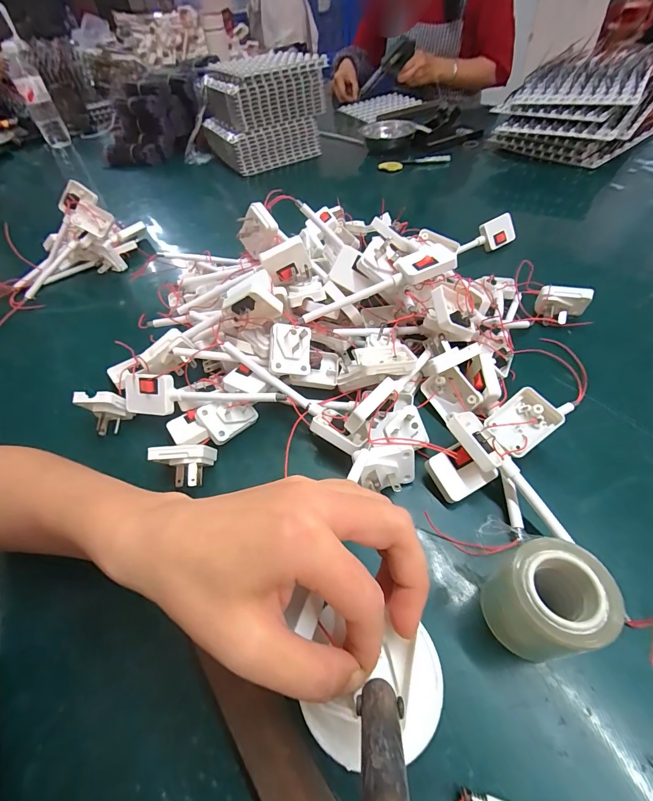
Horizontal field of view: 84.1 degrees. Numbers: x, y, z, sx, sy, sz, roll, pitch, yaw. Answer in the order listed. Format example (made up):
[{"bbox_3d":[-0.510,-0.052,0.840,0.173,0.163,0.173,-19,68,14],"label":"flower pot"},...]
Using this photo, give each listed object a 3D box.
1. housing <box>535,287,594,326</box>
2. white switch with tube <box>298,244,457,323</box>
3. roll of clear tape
[{"bbox_3d":[0.252,-0.103,0.385,0.050,0.038,0.016,6,51,12],"label":"housing"},{"bbox_3d":[0.046,-0.110,0.348,0.153,0.017,0.036,-21,50,5],"label":"white switch with tube"},{"bbox_3d":[0.122,0.115,0.207,0.048,0.069,0.049,-4,50,4],"label":"roll of clear tape"}]

